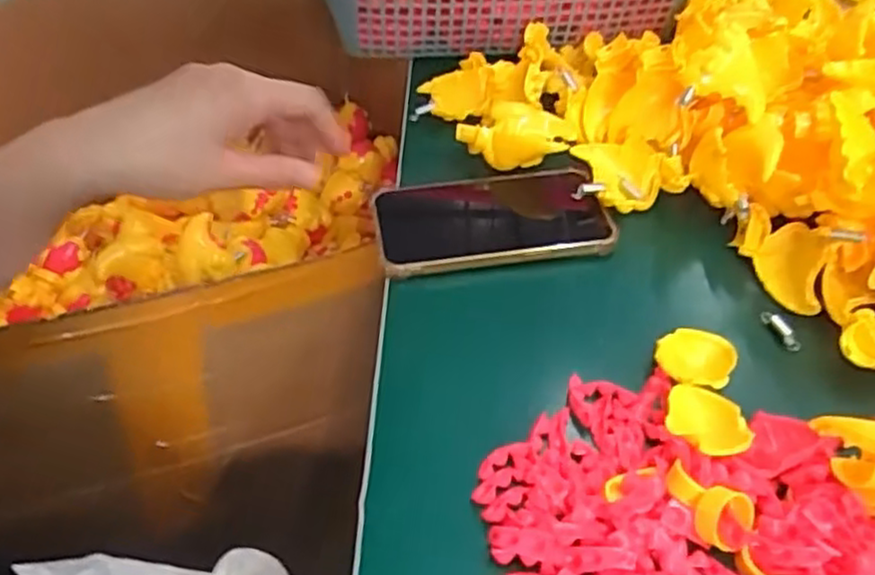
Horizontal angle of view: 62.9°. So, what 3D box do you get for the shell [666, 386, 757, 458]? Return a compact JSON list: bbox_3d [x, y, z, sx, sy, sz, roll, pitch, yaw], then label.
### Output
[{"bbox_3d":[0.131,0.066,0.346,0.040,0.015,0.038,26,50,19],"label":"shell"}]

